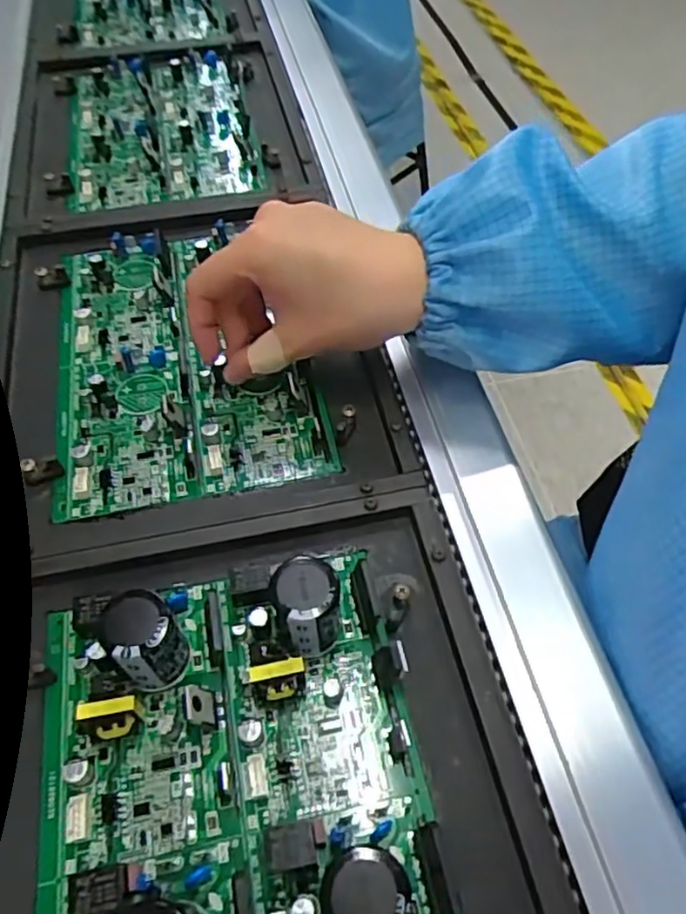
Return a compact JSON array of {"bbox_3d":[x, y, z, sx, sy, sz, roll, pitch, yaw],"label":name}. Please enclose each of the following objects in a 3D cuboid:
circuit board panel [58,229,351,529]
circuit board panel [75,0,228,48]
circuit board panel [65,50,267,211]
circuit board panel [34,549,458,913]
[{"bbox_3d":[-0.102,-0.071,0.405,0.148,0.019,0.221,-12,56,-9],"label":"circuit board panel"},{"bbox_3d":[-0.210,-0.499,0.712,0.150,0.011,0.243,-9,55,-6],"label":"circuit board panel"},{"bbox_3d":[-0.157,-0.286,0.563,0.150,0.016,0.214,-10,56,-8],"label":"circuit board panel"},{"bbox_3d":[-0.041,0.138,0.242,0.152,0.044,0.215,-9,55,-7],"label":"circuit board panel"}]

